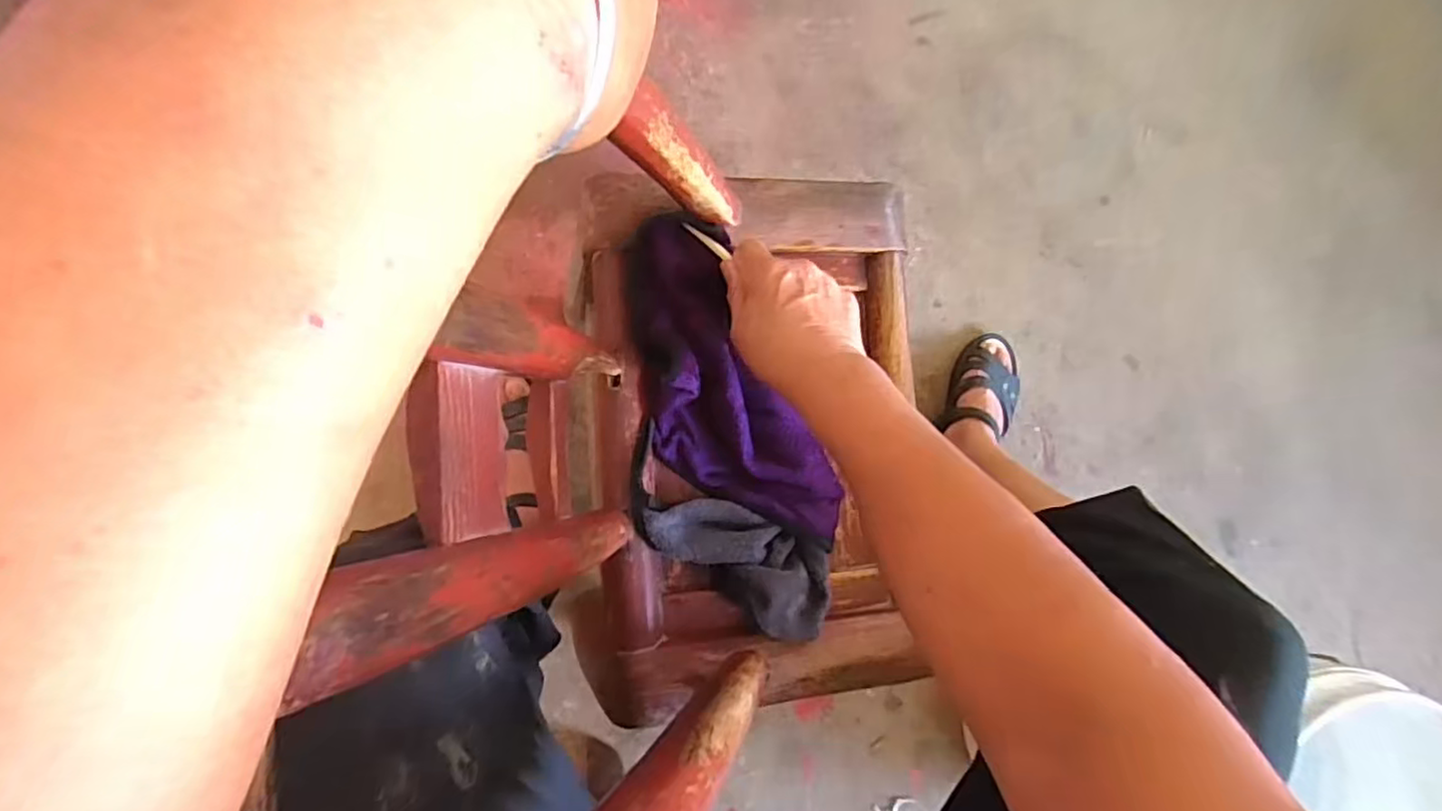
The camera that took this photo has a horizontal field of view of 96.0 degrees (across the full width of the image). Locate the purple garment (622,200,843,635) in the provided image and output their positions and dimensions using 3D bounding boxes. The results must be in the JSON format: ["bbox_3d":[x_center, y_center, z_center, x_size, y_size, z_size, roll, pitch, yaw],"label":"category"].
[{"bbox_3d":[-0.006,0.019,0.456,0.129,0.034,0.296,-20,89,-10],"label":"purple garment"}]

